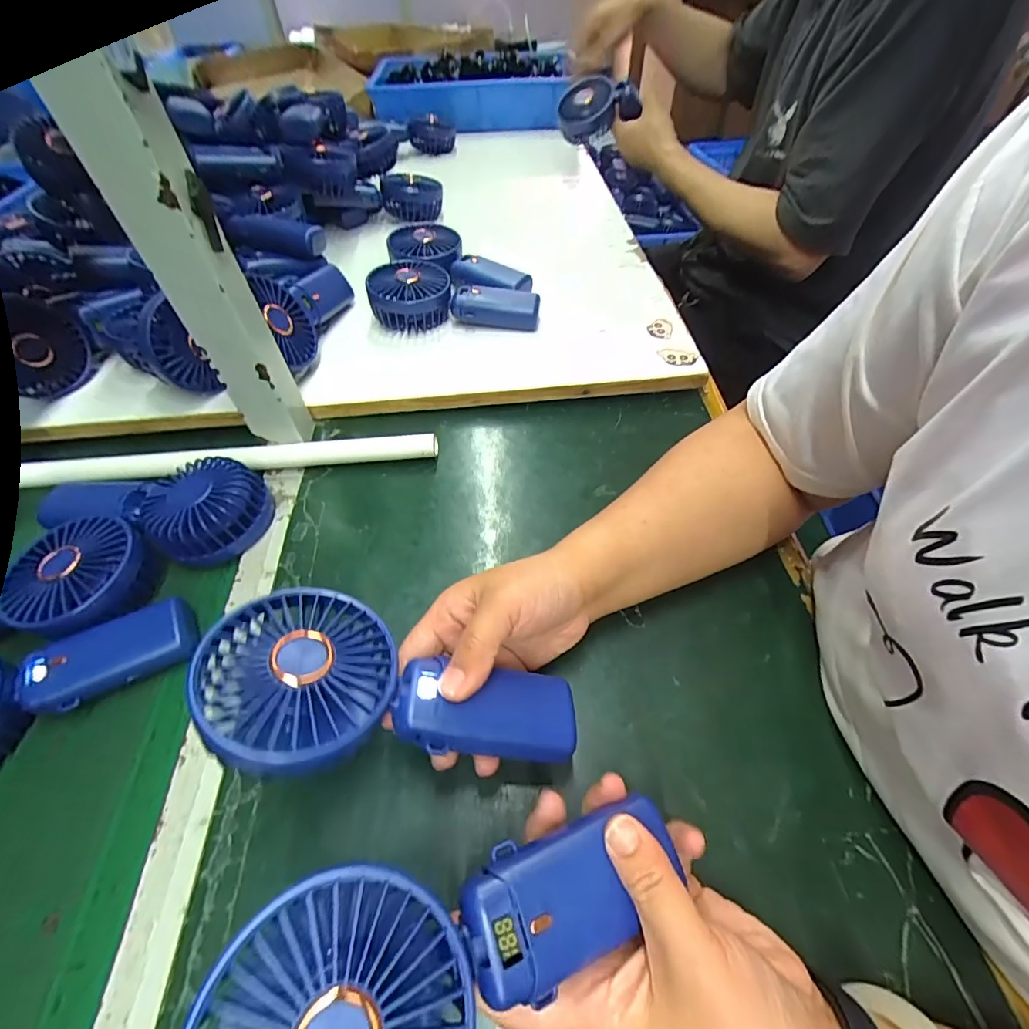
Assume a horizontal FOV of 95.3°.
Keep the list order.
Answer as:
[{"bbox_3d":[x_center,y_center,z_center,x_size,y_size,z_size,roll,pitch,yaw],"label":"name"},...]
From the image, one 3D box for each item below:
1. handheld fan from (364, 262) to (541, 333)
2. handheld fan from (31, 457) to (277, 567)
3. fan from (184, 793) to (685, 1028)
[{"bbox_3d":[-0.065,-0.238,0.515,0.175,0.047,0.076,-1,53,-2],"label":"handheld fan"},{"bbox_3d":[-0.284,-0.014,0.374,0.163,0.036,0.081,10,53,6],"label":"handheld fan"},{"bbox_3d":[-0.016,0.165,0.175,0.179,0.030,0.081,-7,51,-28],"label":"fan"}]

